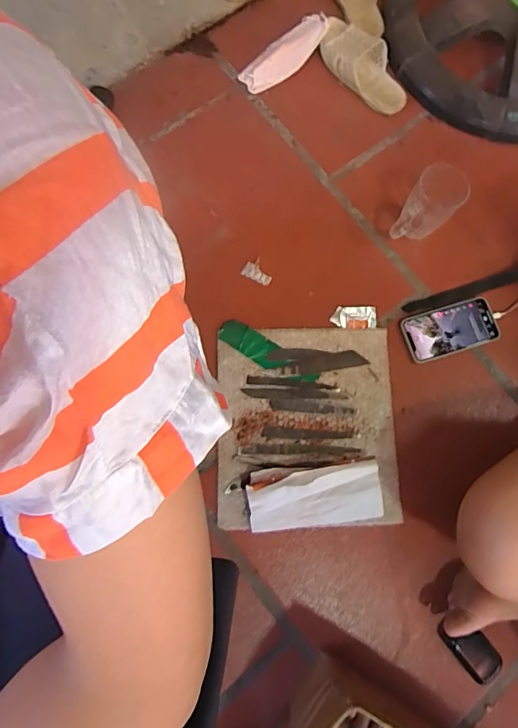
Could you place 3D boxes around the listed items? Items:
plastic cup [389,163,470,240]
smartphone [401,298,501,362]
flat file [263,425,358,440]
[{"bbox_3d":[0.276,-0.251,0.713,0.076,0.119,0.088,28,78,3],"label":"plastic cup"},{"bbox_3d":[0.319,-0.058,0.723,0.156,0.007,0.080,-15,79,-7],"label":"smartphone"},{"bbox_3d":[0.082,0.111,0.676,0.150,0.004,0.018,5,78,-2],"label":"flat file"}]

